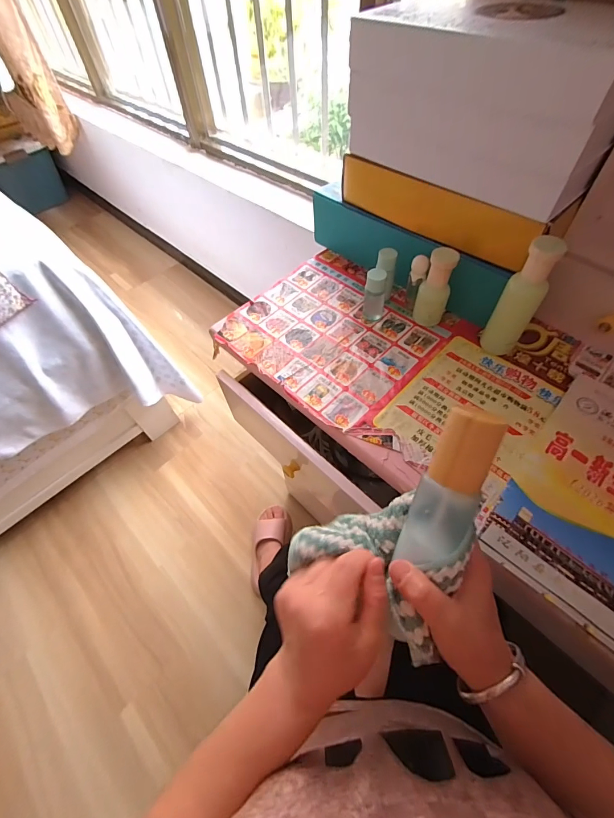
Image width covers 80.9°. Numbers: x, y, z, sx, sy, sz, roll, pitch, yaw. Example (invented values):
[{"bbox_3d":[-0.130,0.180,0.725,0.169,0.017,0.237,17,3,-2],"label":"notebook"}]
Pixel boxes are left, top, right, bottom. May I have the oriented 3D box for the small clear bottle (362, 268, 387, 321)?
[{"bbox_3d":[0.096,-0.156,0.512,0.029,0.080,0.026,12,58,11],"label":"small clear bottle"}]

